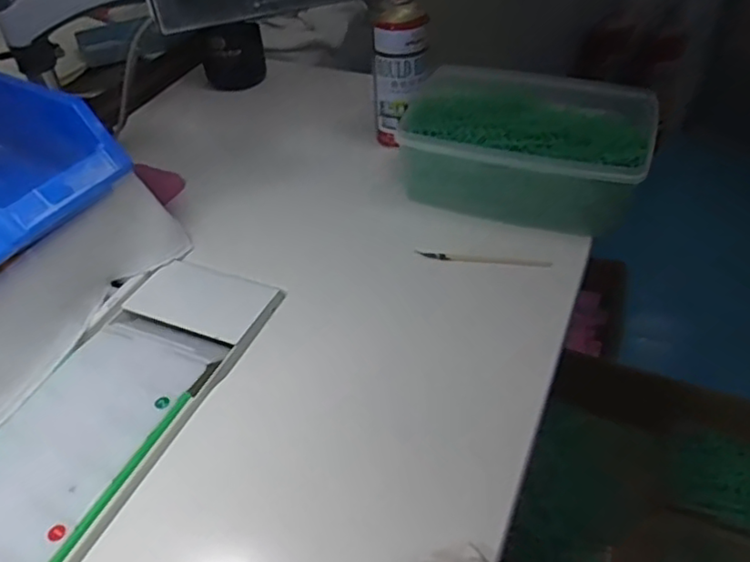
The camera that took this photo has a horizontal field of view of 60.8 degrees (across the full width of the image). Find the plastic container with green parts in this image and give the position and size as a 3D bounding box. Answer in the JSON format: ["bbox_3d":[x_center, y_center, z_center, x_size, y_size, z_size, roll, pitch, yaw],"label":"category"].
[{"bbox_3d":[0.161,-0.151,0.702,0.258,0.086,0.204,16,46,19],"label":"plastic container with green parts"}]

